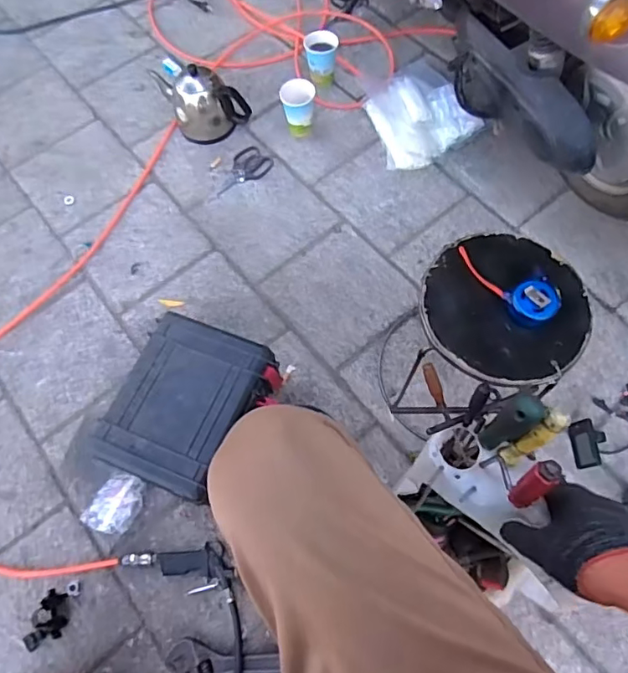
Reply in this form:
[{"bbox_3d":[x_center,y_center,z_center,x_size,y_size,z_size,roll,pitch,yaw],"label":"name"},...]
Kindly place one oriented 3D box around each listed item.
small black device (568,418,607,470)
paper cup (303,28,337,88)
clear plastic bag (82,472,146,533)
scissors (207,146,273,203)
[{"bbox_3d":[0.479,0.187,0.914,0.026,0.051,0.079,8,65,-28],"label":"small black device"},{"bbox_3d":[0.018,-0.659,1.232,0.079,0.109,0.075,-1,67,2],"label":"paper cup"},{"bbox_3d":[-0.337,0.288,0.894,0.074,0.027,0.103,29,71,13],"label":"clear plastic bag"},{"bbox_3d":[-0.175,-0.366,1.185,0.172,0.006,0.092,-43,72,-15],"label":"scissors"}]

